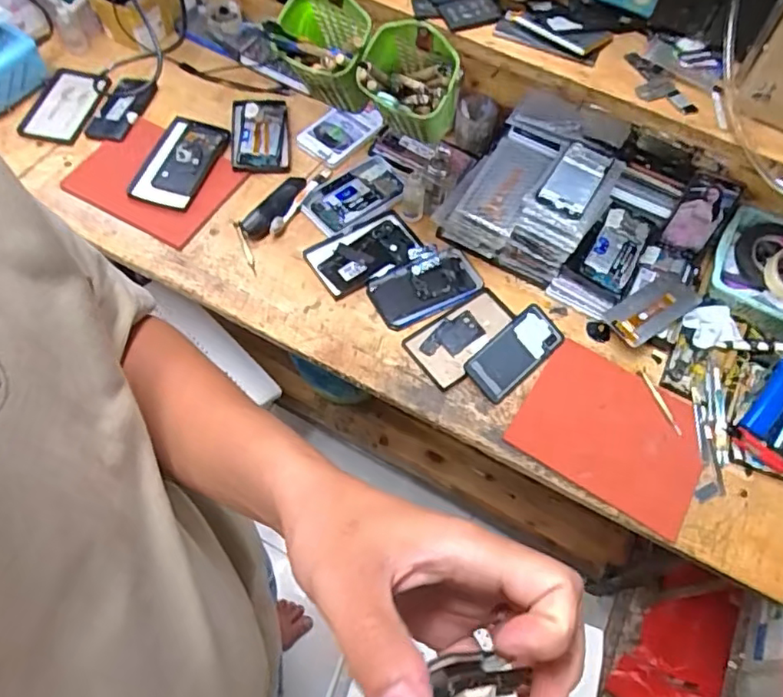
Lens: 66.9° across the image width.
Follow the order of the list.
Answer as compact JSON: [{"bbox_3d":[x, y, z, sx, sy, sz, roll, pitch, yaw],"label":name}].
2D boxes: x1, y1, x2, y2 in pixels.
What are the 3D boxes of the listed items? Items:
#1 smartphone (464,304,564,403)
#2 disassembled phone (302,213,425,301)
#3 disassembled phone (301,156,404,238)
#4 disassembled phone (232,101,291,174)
[{"bbox_3d":[0.189,0.005,0.897,0.168,0.014,0.078,-39,81,-19],"label":"smartphone"},{"bbox_3d":[-0.043,-0.156,0.963,0.173,0.018,0.102,-31,68,-19],"label":"disassembled phone"},{"bbox_3d":[-0.066,-0.261,1.005,0.171,0.013,0.095,-37,78,-16],"label":"disassembled phone"},{"bbox_3d":[-0.229,-0.374,1.030,0.098,0.021,0.161,-4,62,-6],"label":"disassembled phone"}]

